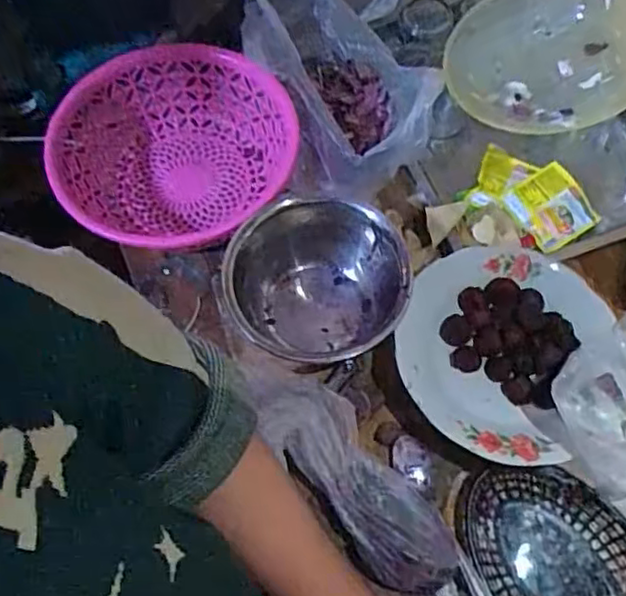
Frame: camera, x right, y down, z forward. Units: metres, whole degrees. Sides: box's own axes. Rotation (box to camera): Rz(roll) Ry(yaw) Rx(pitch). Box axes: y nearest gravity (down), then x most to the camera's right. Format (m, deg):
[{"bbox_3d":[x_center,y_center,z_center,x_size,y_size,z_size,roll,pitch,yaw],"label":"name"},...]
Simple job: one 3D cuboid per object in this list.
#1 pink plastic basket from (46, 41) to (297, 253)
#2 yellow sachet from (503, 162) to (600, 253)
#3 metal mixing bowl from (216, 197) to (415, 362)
[{"bbox_3d":[-0.168,-0.171,0.770,0.249,0.103,0.244,-1,66,2],"label":"pink plastic basket"},{"bbox_3d":[0.268,-0.102,0.750,0.084,0.011,0.089,-30,68,-11],"label":"yellow sachet"},{"bbox_3d":[0.007,-0.015,0.670,0.172,0.096,0.157,-1,66,2],"label":"metal mixing bowl"}]

